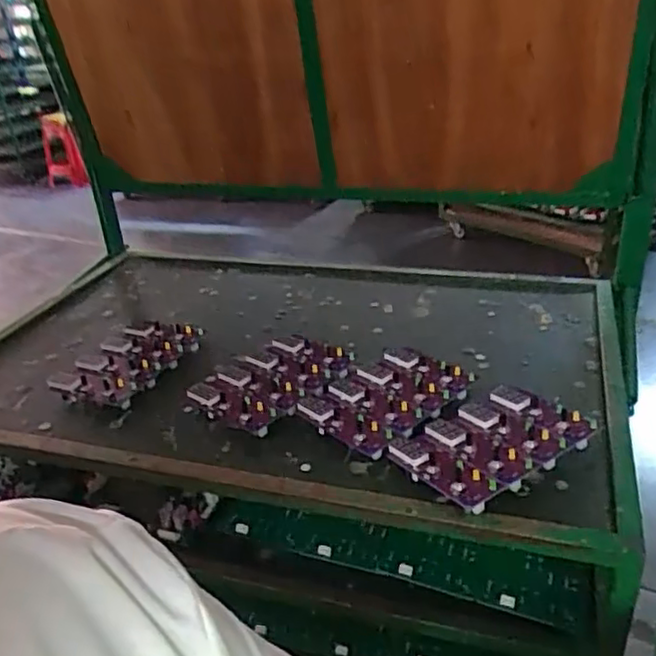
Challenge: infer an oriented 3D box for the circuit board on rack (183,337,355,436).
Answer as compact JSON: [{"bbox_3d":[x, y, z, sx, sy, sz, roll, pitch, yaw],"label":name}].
[{"bbox_3d":[-0.065,0.061,0.788,0.134,0.028,0.182,15,34,34],"label":"circuit board on rack"}]

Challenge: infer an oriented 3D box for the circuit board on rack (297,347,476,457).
[{"bbox_3d":[0.068,0.080,0.737,0.121,0.034,0.178,20,37,39],"label":"circuit board on rack"}]

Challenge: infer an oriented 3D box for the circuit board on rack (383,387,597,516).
[{"bbox_3d":[0.161,0.110,0.648,0.176,0.021,0.121,-24,31,-30],"label":"circuit board on rack"}]

